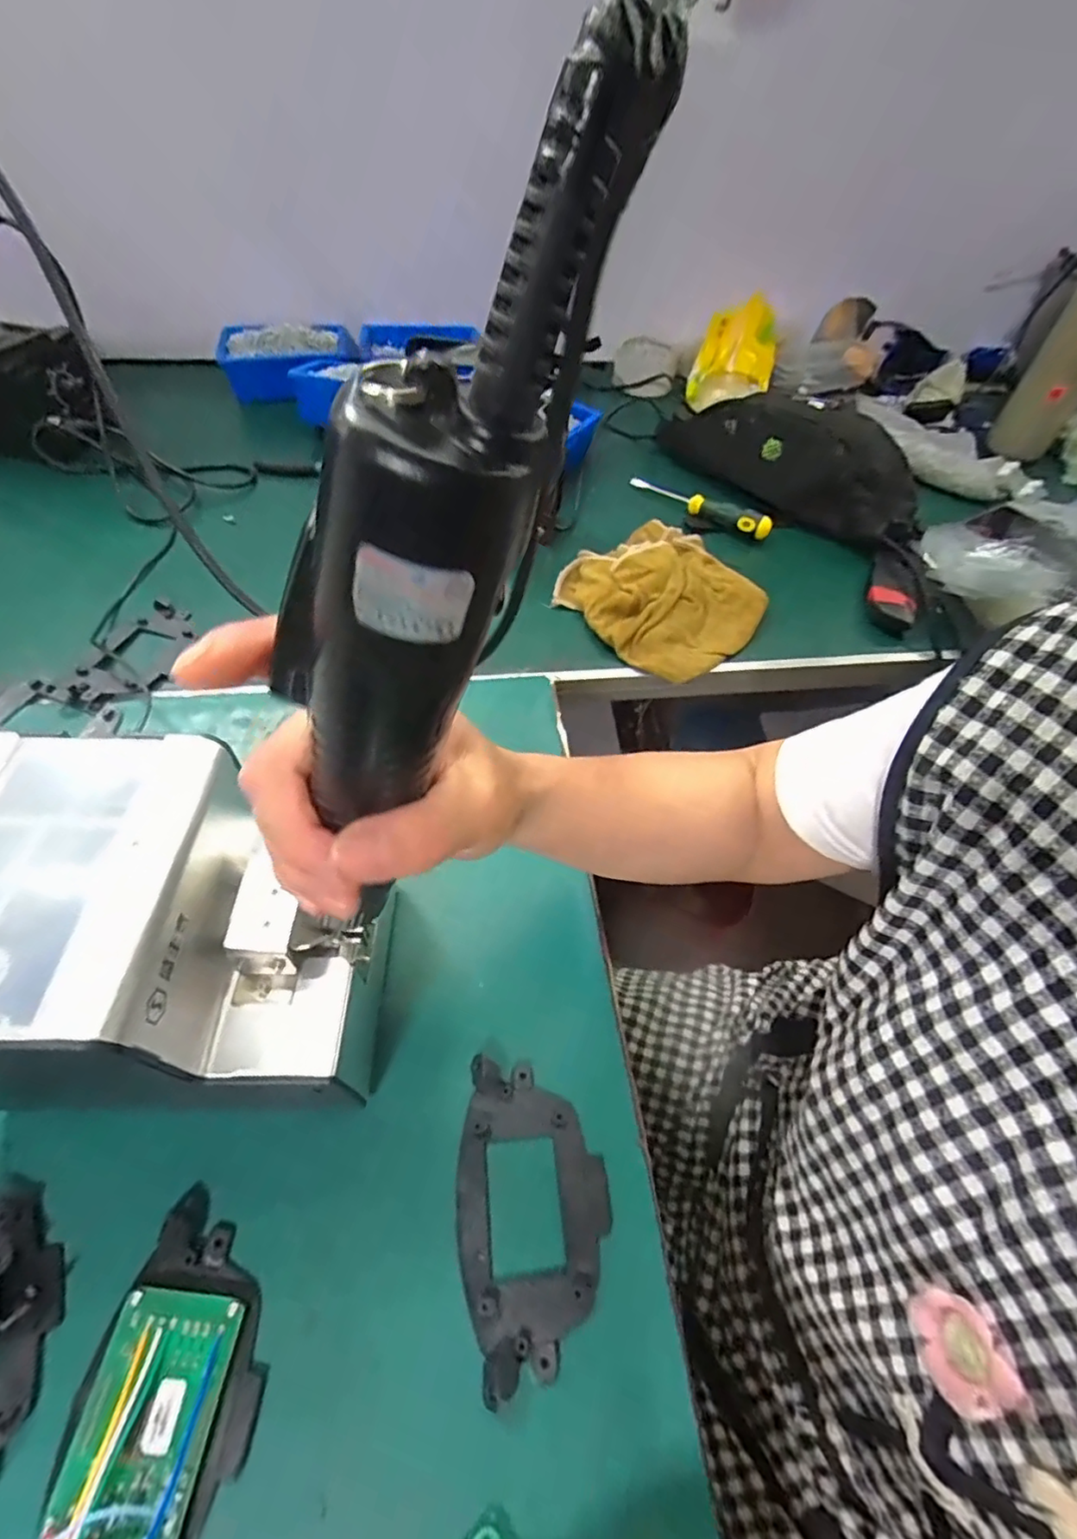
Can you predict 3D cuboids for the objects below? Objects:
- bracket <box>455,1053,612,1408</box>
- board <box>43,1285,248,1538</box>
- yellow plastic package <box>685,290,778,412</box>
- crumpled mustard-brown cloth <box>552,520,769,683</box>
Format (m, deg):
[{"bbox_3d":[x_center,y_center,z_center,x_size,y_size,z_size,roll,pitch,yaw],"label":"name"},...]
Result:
[{"bbox_3d":[-0.002,0.202,0.283,0.069,0.012,0.120,-4,54,-8],"label":"bracket"},{"bbox_3d":[-0.147,0.298,0.194,0.061,0.032,0.208,-1,54,-6],"label":"board"},{"bbox_3d":[0.243,-0.508,0.747,0.099,0.090,0.097,15,54,6],"label":"yellow plastic package"},{"bbox_3d":[0.113,-0.166,0.536,0.157,0.038,0.167,-32,62,-25],"label":"crumpled mustard-brown cloth"}]

